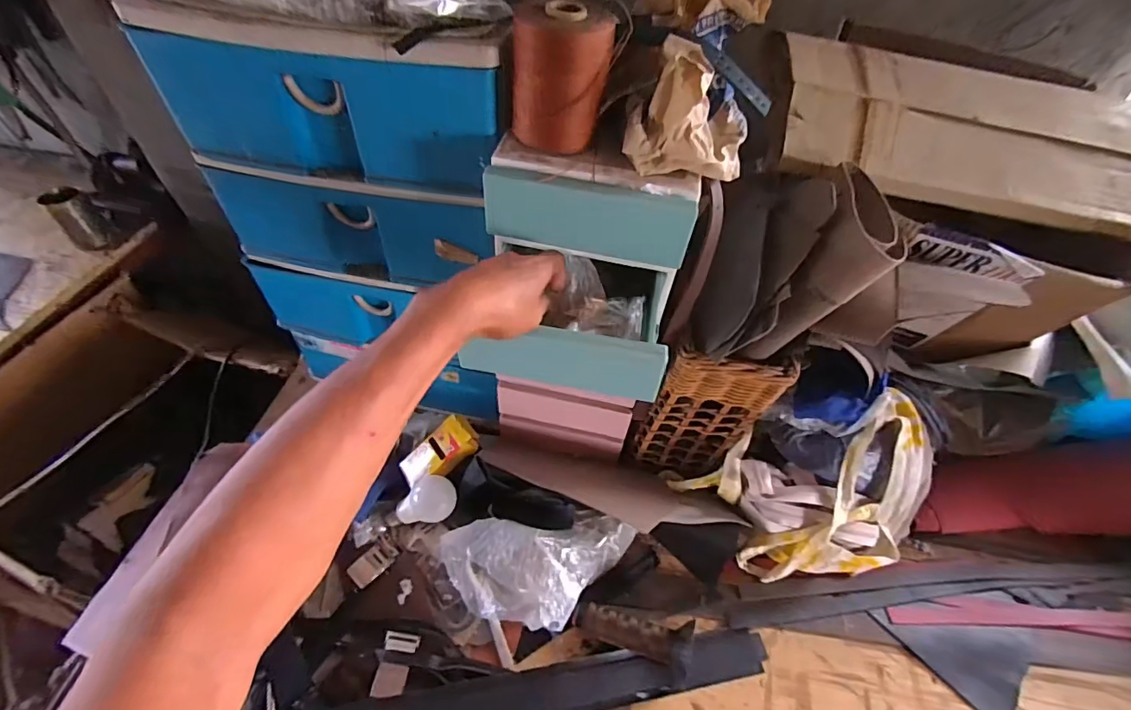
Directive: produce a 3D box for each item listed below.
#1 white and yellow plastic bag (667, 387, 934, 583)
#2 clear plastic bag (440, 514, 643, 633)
[{"bbox_3d":[0.353,0.187,0.644,0.373,0.174,0.159,-10,52,-11],"label":"white and yellow plastic bag"},{"bbox_3d":[-0.021,0.264,0.596,0.244,0.085,0.125,-3,51,-6],"label":"clear plastic bag"}]

